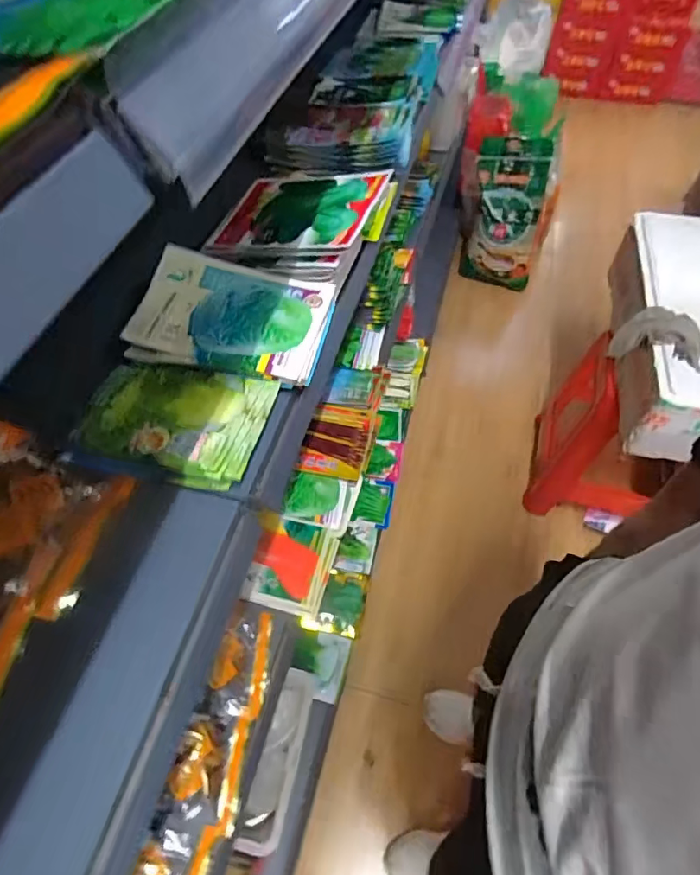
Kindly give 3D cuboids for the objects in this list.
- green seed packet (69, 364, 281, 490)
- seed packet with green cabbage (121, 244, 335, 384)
[{"bbox_3d":[-0.169,-0.023,0.477,0.178,0.027,0.121,13,58,9],"label":"green seed packet"},{"bbox_3d":[-0.124,-0.133,0.526,0.192,0.019,0.128,13,61,9],"label":"seed packet with green cabbage"}]

